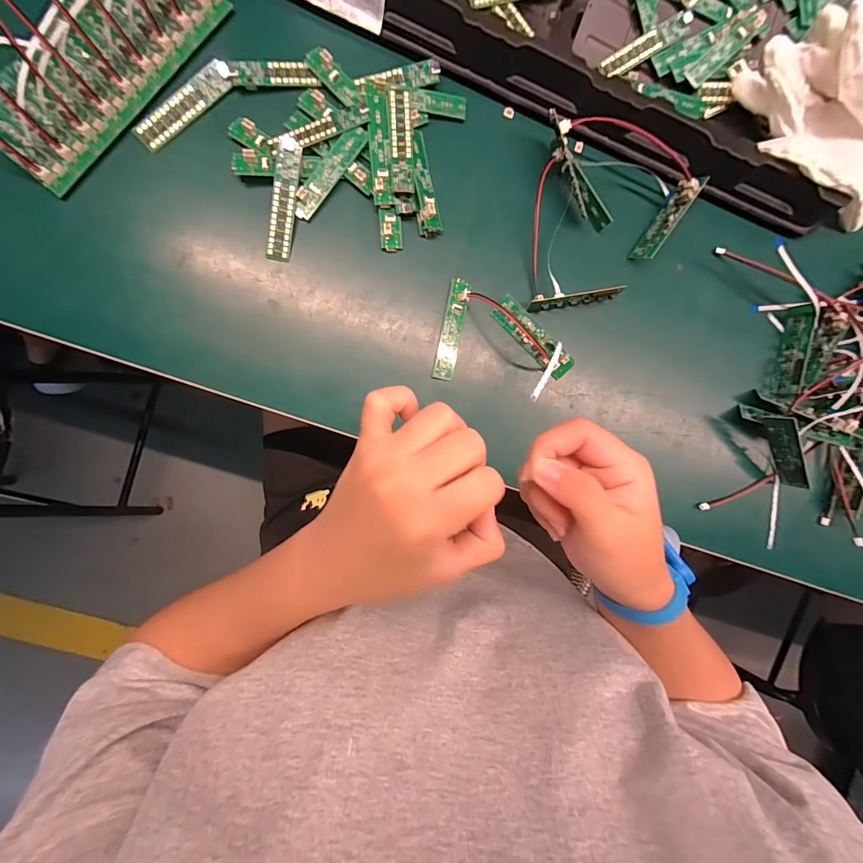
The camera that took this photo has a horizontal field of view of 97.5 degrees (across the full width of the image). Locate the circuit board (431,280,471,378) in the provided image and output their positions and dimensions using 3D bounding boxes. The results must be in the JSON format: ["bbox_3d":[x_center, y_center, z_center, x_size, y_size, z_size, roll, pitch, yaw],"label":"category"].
[{"bbox_3d":[0.018,-0.086,0.320,0.018,0.009,0.084,11,89,-7],"label":"circuit board"}]

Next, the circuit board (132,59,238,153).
[{"bbox_3d":[-0.189,-0.250,0.290,0.086,0.006,0.019,-43,119,0],"label":"circuit board"}]

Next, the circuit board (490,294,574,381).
[{"bbox_3d":[0.088,-0.081,0.327,0.082,0.011,0.022,45,85,-6],"label":"circuit board"}]

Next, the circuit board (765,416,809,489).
[{"bbox_3d":[0.311,0.020,0.331,0.006,0.022,0.077,-40,113,-17],"label":"circuit board"}]

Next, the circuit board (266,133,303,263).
[{"bbox_3d":[-0.116,-0.182,0.297,0.017,0.005,0.090,8,102,-18],"label":"circuit board"}]

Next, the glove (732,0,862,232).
[{"bbox_3d":[0.342,-0.261,0.308,0.173,0.075,0.118,34,86,-6],"label":"glove"}]

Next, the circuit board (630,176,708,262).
[{"bbox_3d":[0.203,-0.184,0.328,0.006,0.021,0.076,31,96,-40],"label":"circuit board"}]

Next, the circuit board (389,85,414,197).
[{"bbox_3d":[-0.024,-0.233,0.303,0.018,0.010,0.082,-2,91,-7],"label":"circuit board"}]

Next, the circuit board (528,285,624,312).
[{"bbox_3d":[0.122,-0.114,0.324,0.079,0.020,0.011,-12,92,-7],"label":"circuit board"}]

